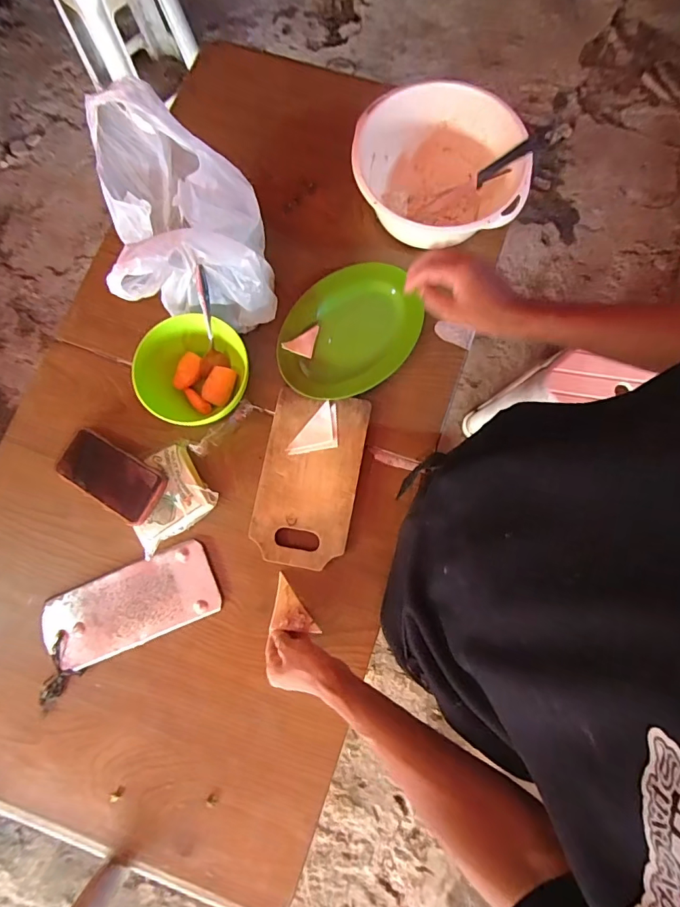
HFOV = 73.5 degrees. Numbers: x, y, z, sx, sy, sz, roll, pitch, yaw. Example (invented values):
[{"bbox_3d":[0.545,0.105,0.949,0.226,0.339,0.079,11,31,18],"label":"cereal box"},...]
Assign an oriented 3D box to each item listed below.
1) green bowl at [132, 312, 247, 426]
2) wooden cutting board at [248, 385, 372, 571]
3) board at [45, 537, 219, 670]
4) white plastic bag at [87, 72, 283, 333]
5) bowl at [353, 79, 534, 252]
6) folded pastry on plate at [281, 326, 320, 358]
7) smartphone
[{"bbox_3d":[-0.201,-0.111,0.640,0.139,0.078,0.148,0,78,0],"label":"green bowl"},{"bbox_3d":[-0.043,0.035,0.645,0.135,0.026,0.240,10,78,3],"label":"wooden cutting board"},{"bbox_3d":[-0.286,0.207,0.624,0.230,0.009,0.103,-21,79,-5],"label":"board"},{"bbox_3d":[-0.186,-0.276,0.568,0.176,0.283,0.204,-22,79,-5],"label":"white plastic bag"},{"bbox_3d":[0.144,-0.410,0.683,0.241,0.105,0.221,11,78,2],"label":"bowl"},{"bbox_3d":[-0.058,-0.172,0.675,0.046,0.004,0.051,17,82,-19],"label":"folded pastry on plate"},{"bbox_3d":[-0.317,0.032,0.629,0.154,0.013,0.078,29,83,10],"label":"smartphone"}]

